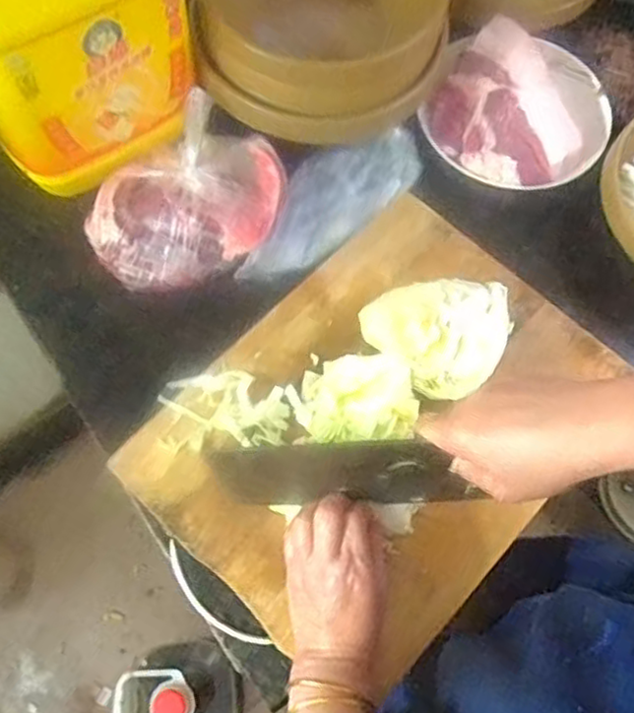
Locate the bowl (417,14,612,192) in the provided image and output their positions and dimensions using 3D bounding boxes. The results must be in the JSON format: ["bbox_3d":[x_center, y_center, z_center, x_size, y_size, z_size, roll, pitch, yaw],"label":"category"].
[{"bbox_3d":[0.201,-0.251,0.704,0.179,0.052,0.181,1,68,-2],"label":"bowl"}]

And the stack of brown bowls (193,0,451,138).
[{"bbox_3d":[0.014,-0.320,0.668,0.200,0.138,0.257,28,69,8],"label":"stack of brown bowls"}]

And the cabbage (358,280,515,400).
[{"bbox_3d":[0.102,-0.022,0.593,0.108,0.065,0.098,36,71,11],"label":"cabbage"}]

